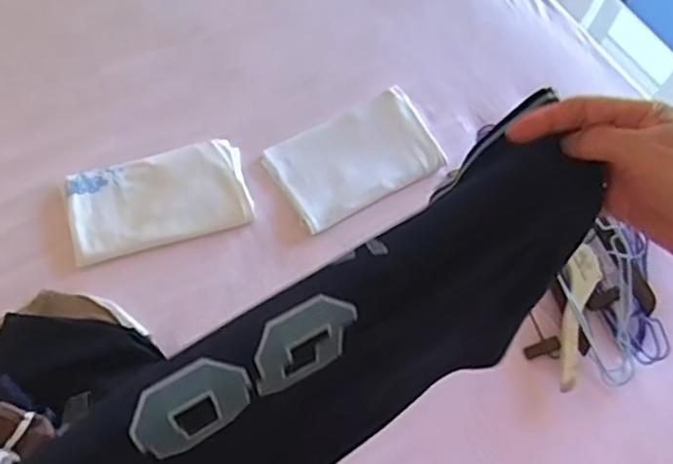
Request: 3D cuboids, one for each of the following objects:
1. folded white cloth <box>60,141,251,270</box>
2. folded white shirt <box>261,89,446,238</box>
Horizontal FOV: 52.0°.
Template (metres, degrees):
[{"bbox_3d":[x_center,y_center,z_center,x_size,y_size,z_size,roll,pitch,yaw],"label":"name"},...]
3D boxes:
[{"bbox_3d":[-0.255,-0.050,0.988,0.253,0.041,0.144,-16,65,-8],"label":"folded white cloth"},{"bbox_3d":[0.030,-0.116,1.020,0.242,0.022,0.152,-27,67,-12],"label":"folded white shirt"}]

